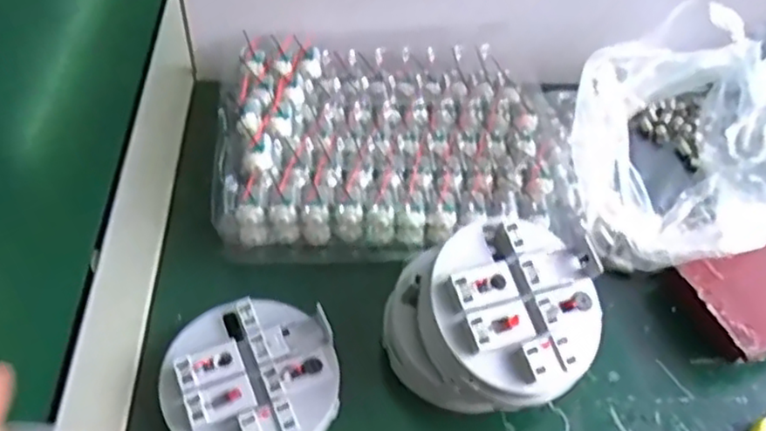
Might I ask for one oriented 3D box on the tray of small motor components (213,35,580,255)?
[{"bbox_3d":[0.017,-0.060,0.519,0.269,0.051,0.188,-1,50,-3],"label":"tray of small motor components"}]

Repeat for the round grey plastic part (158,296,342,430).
[{"bbox_3d":[-0.078,0.099,0.396,0.100,0.023,0.102,1,50,-2],"label":"round grey plastic part"}]

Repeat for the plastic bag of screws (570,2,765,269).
[{"bbox_3d":[0.230,-0.057,0.512,0.198,0.103,0.164,-22,54,-20],"label":"plastic bag of screws"}]

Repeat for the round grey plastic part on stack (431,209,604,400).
[{"bbox_3d":[0.079,0.047,0.378,0.097,0.024,0.101,3,50,-3],"label":"round grey plastic part on stack"}]

